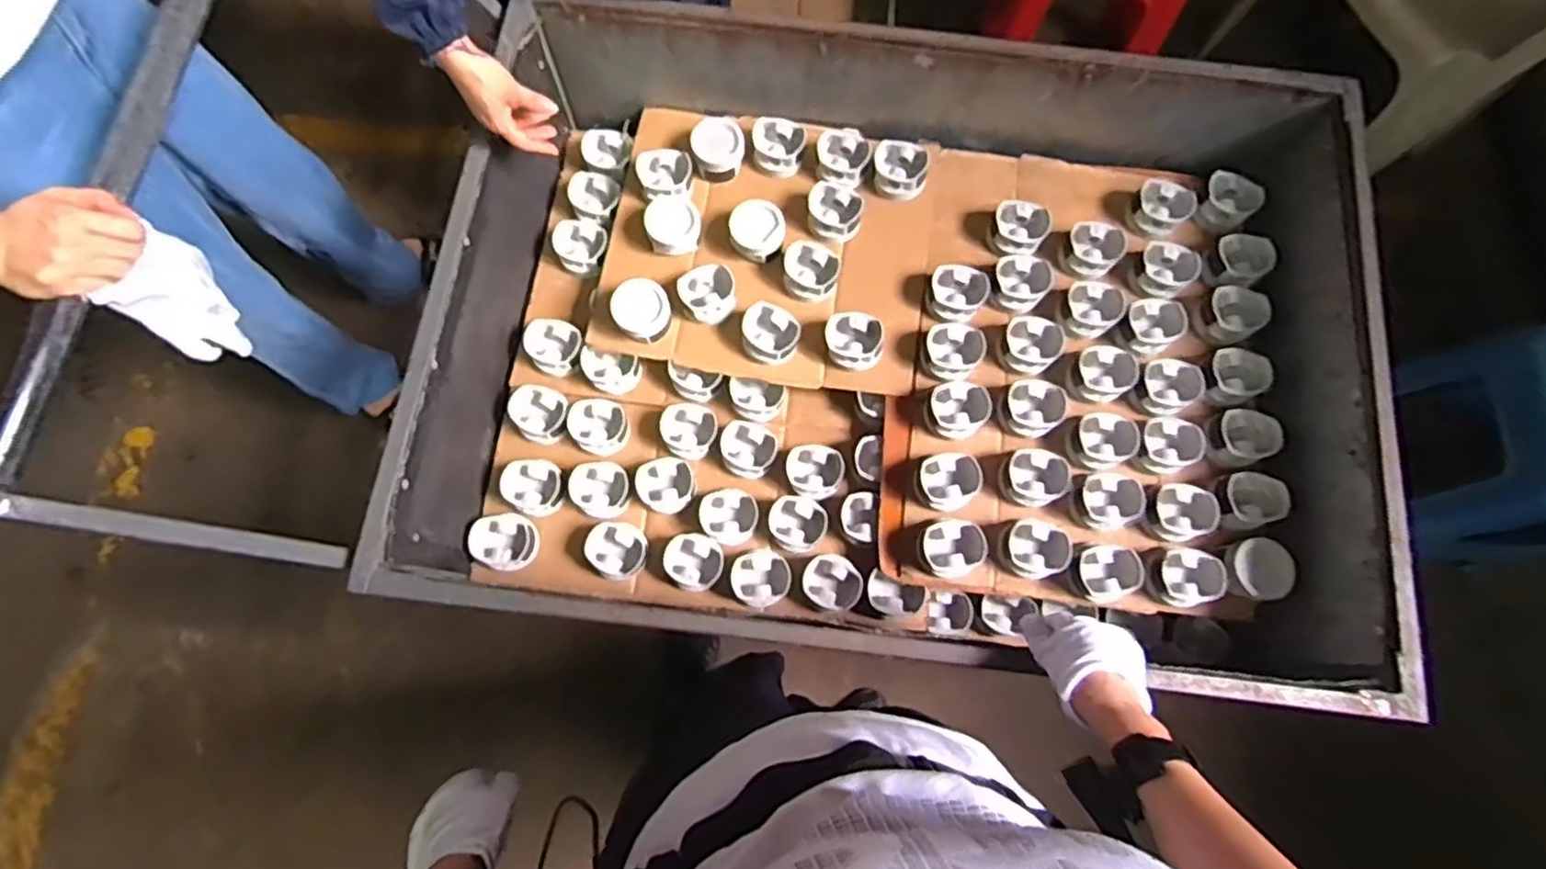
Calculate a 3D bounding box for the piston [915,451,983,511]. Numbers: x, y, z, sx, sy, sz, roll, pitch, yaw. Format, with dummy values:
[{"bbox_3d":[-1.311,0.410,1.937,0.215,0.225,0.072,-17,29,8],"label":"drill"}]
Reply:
[{"bbox_3d":[0.227,0.061,0.941,0.081,0.045,0.076,-36,78,-10],"label":"piston"}]

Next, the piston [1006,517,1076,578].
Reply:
[{"bbox_3d":[0.335,0.146,0.920,0.078,0.054,0.073,0,75,-1],"label":"piston"}]

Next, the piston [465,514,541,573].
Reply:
[{"bbox_3d":[-0.360,0.143,0.973,0.089,0.043,0.072,24,76,6],"label":"piston"}]

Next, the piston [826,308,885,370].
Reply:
[{"bbox_3d":[0.111,-0.129,0.986,0.074,0.045,0.084,-19,76,-6],"label":"piston"}]

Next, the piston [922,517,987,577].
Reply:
[{"bbox_3d":[0.226,0.145,0.921,0.081,0.053,0.072,-8,75,-3],"label":"piston"}]

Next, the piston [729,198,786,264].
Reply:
[{"bbox_3d":[-0.022,-0.284,1.022,0.075,0.049,0.080,0,75,-1],"label":"piston"}]

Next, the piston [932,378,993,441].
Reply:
[{"bbox_3d":[0.245,-0.032,0.955,0.070,0.051,0.074,0,75,-1],"label":"piston"}]

